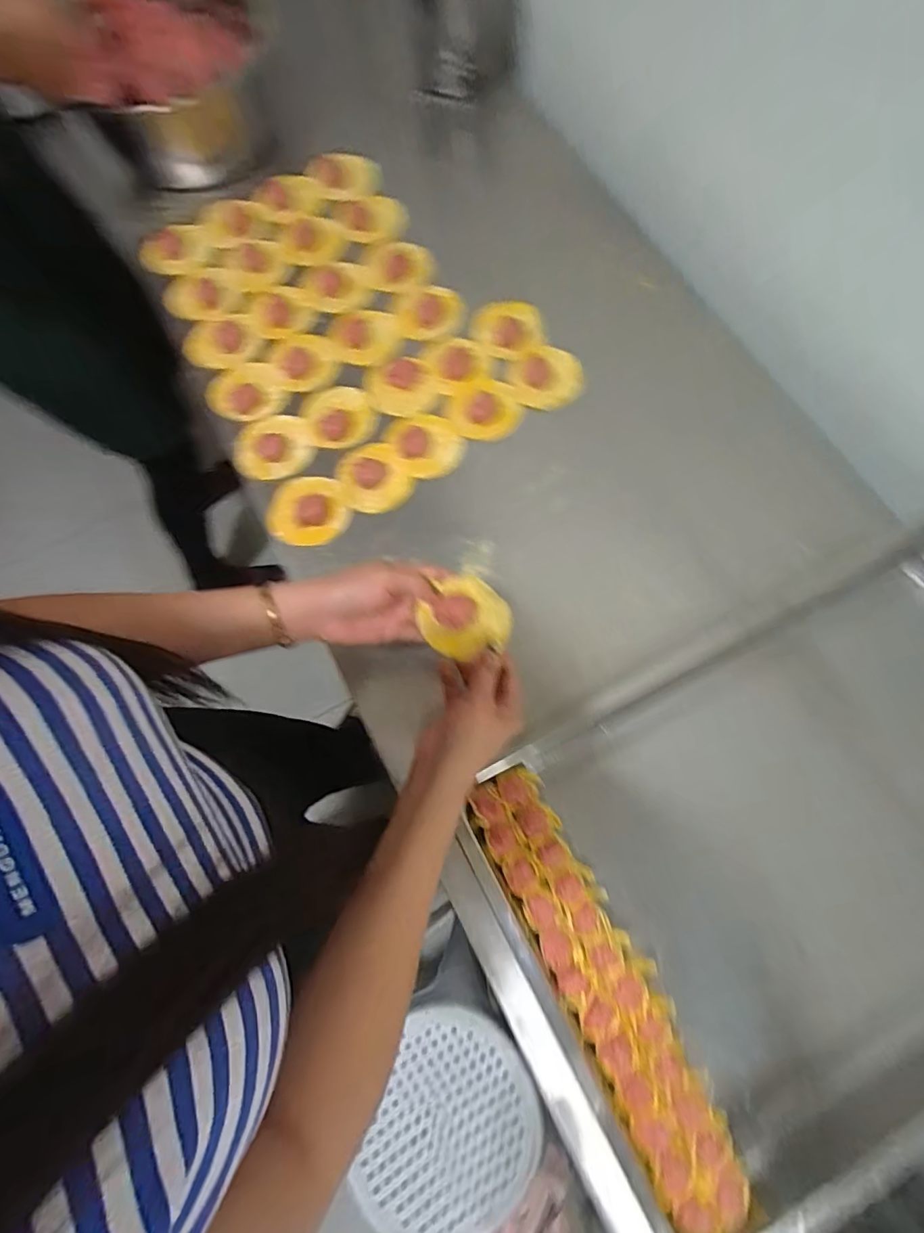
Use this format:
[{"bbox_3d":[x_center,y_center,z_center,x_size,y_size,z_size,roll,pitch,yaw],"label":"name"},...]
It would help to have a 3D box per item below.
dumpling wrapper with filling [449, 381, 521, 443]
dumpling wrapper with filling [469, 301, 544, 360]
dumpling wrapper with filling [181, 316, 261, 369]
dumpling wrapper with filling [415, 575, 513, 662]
[{"bbox_3d":[0.025,-0.242,0.623,0.082,0.014,0.076,-14,75,-2],"label":"dumpling wrapper with filling"},{"bbox_3d":[0.057,-0.358,0.652,0.089,0.012,0.089,0,75,1],"label":"dumpling wrapper with filling"},{"bbox_3d":[-0.301,-0.343,0.661,0.093,0.012,0.073,-1,75,1],"label":"dumpling wrapper with filling"},{"bbox_3d":[0.003,0.001,0.449,0.075,0.023,0.069,0,75,1],"label":"dumpling wrapper with filling"}]

